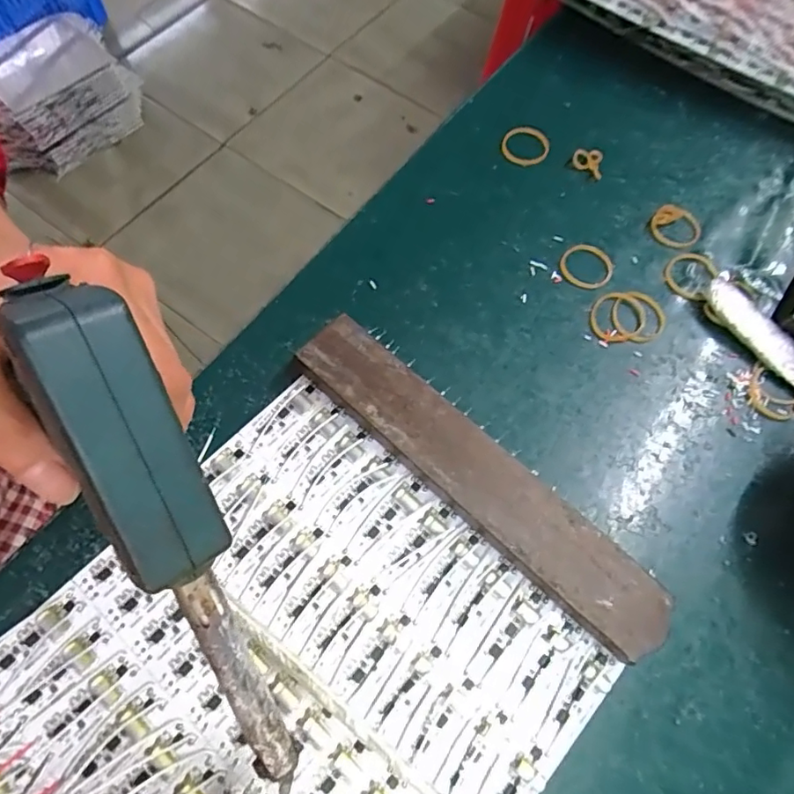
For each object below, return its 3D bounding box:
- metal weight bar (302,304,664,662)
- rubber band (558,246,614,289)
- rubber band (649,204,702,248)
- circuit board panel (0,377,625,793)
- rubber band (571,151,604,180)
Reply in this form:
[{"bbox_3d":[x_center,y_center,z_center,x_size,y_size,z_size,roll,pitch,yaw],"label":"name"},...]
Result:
[{"bbox_3d":[0.035,0.035,0.248,0.195,0.018,0.037,41,72,13],"label":"metal weight bar"},{"bbox_3d":[0.106,-0.074,0.300,0.029,0.004,0.027,1,68,-2],"label":"rubber band"},{"bbox_3d":[0.161,-0.098,0.309,0.027,0.004,0.026,1,68,-2],"label":"rubber band"},{"bbox_3d":[-0.051,0.126,0.215,0.193,0.007,0.222,41,72,13],"label":"circuit board panel"},{"bbox_3d":[0.115,-0.141,0.323,0.020,0.010,0.012,30,70,9],"label":"rubber band"}]

